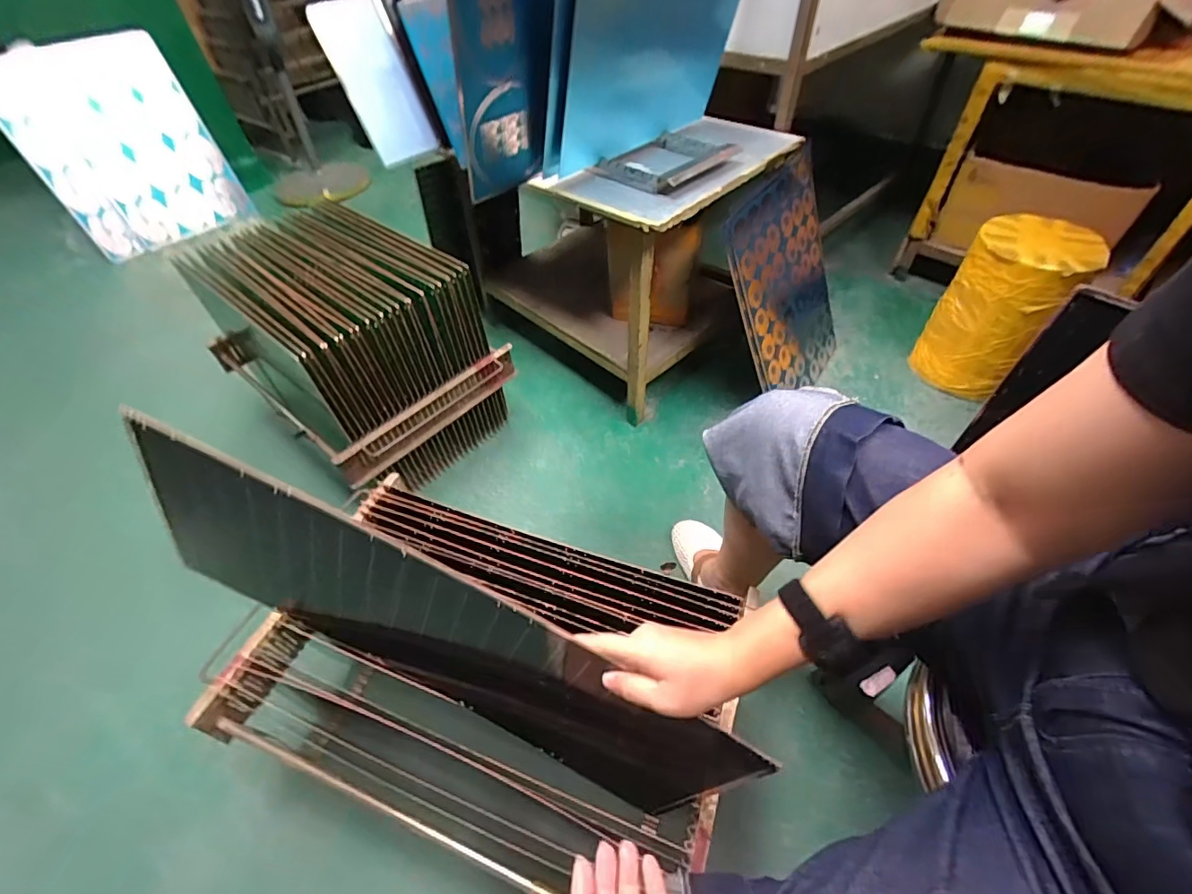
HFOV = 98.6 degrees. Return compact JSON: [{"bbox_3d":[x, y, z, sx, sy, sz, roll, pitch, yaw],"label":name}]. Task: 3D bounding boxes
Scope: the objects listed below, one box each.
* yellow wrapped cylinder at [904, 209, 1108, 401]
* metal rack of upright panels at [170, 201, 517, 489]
[{"bbox_3d":[0.885,-0.303,1.133,0.219,0.328,0.198,29,56,26],"label":"yellow wrapped cylinder"},{"bbox_3d":[-0.489,-0.209,1.068,0.497,0.404,0.374,33,58,29],"label":"metal rack of upright panels"}]

